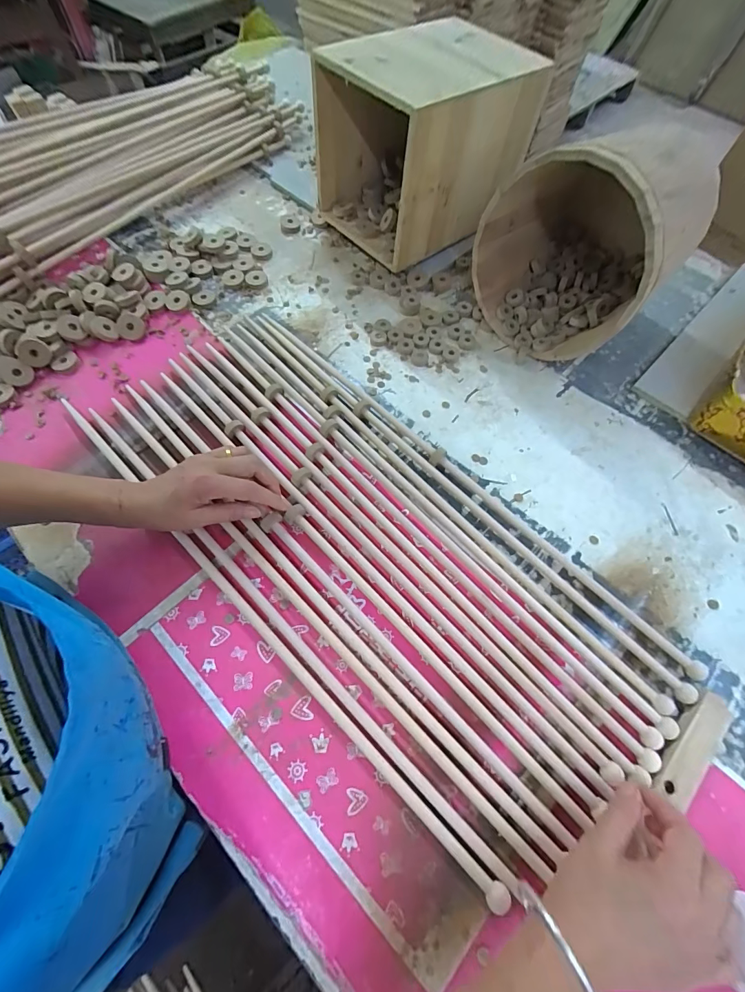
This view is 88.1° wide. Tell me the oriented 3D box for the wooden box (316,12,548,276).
[{"bbox_3d":[0.078,-0.542,0.611,0.276,0.238,0.240,-39,72,-17],"label":"wooden box"}]

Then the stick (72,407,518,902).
[{"bbox_3d":[-0.146,0.111,0.410,0.693,0.015,0.017,42,71,16],"label":"stick"}]

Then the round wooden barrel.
[{"bbox_3d":[0.296,-0.347,0.522,0.235,0.234,0.221,-41,72,-18],"label":"round wooden barrel"}]

